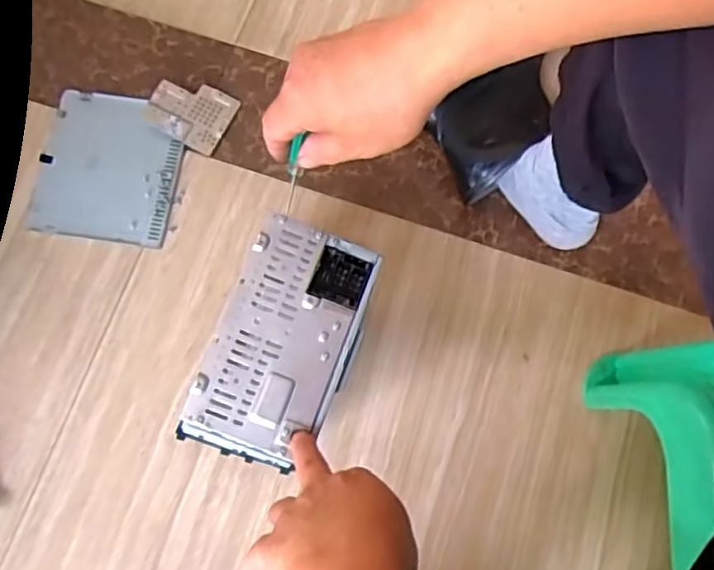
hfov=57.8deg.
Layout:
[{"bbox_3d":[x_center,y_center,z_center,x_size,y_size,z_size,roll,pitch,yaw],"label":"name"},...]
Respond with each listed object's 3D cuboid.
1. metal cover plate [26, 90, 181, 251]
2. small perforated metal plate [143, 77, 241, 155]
[{"bbox_3d":[-0.283,-0.136,0.737,0.155,0.012,0.172,8,75,1],"label":"metal cover plate"},{"bbox_3d":[-0.193,-0.203,0.750,0.091,0.017,0.077,26,76,5],"label":"small perforated metal plate"}]

